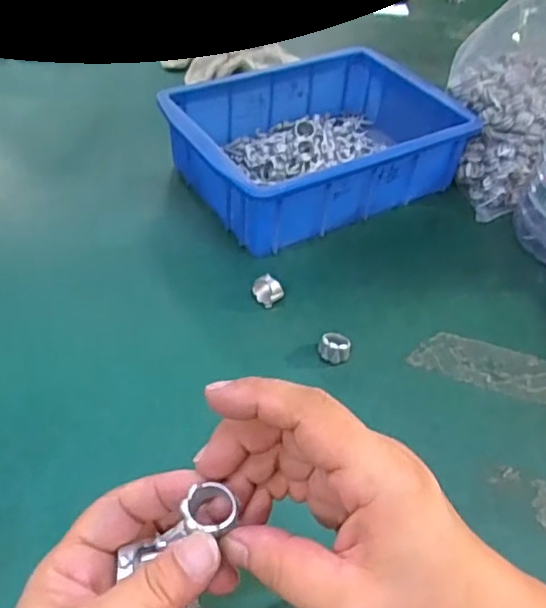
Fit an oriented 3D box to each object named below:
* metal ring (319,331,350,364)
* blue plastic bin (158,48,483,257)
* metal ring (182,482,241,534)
[{"bbox_3d":[0.044,0.030,0.432,0.021,0.013,0.020,3,46,-3],"label":"metal ring"},{"bbox_3d":[0.038,-0.147,0.561,0.233,0.072,0.171,-24,53,-26],"label":"blue plastic bin"},{"bbox_3d":[-0.024,0.079,0.236,0.019,0.006,0.018,3,46,-3],"label":"metal ring"}]

